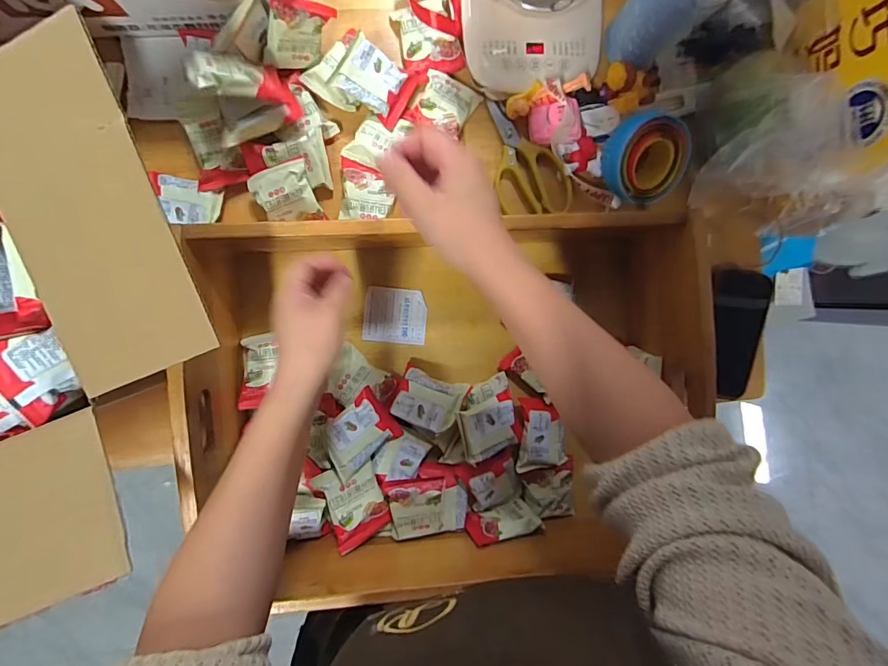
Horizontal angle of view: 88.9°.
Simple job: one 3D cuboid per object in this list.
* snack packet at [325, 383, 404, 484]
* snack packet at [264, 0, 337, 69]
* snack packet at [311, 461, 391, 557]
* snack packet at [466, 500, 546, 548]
[{"bbox_3d":[-0.098,0.115,0.518,0.083,0.013,0.067,-38,102,-26],"label":"snack packet"},{"bbox_3d":[-0.157,-0.324,0.496,0.066,0.071,0.014,-11,63,-33],"label":"snack packet"},{"bbox_3d":[-0.103,0.196,0.521,0.065,0.015,0.091,-21,99,-30],"label":"snack packet"},{"bbox_3d":[0.071,0.228,0.543,0.087,0.052,0.019,-8,101,-6],"label":"snack packet"}]

